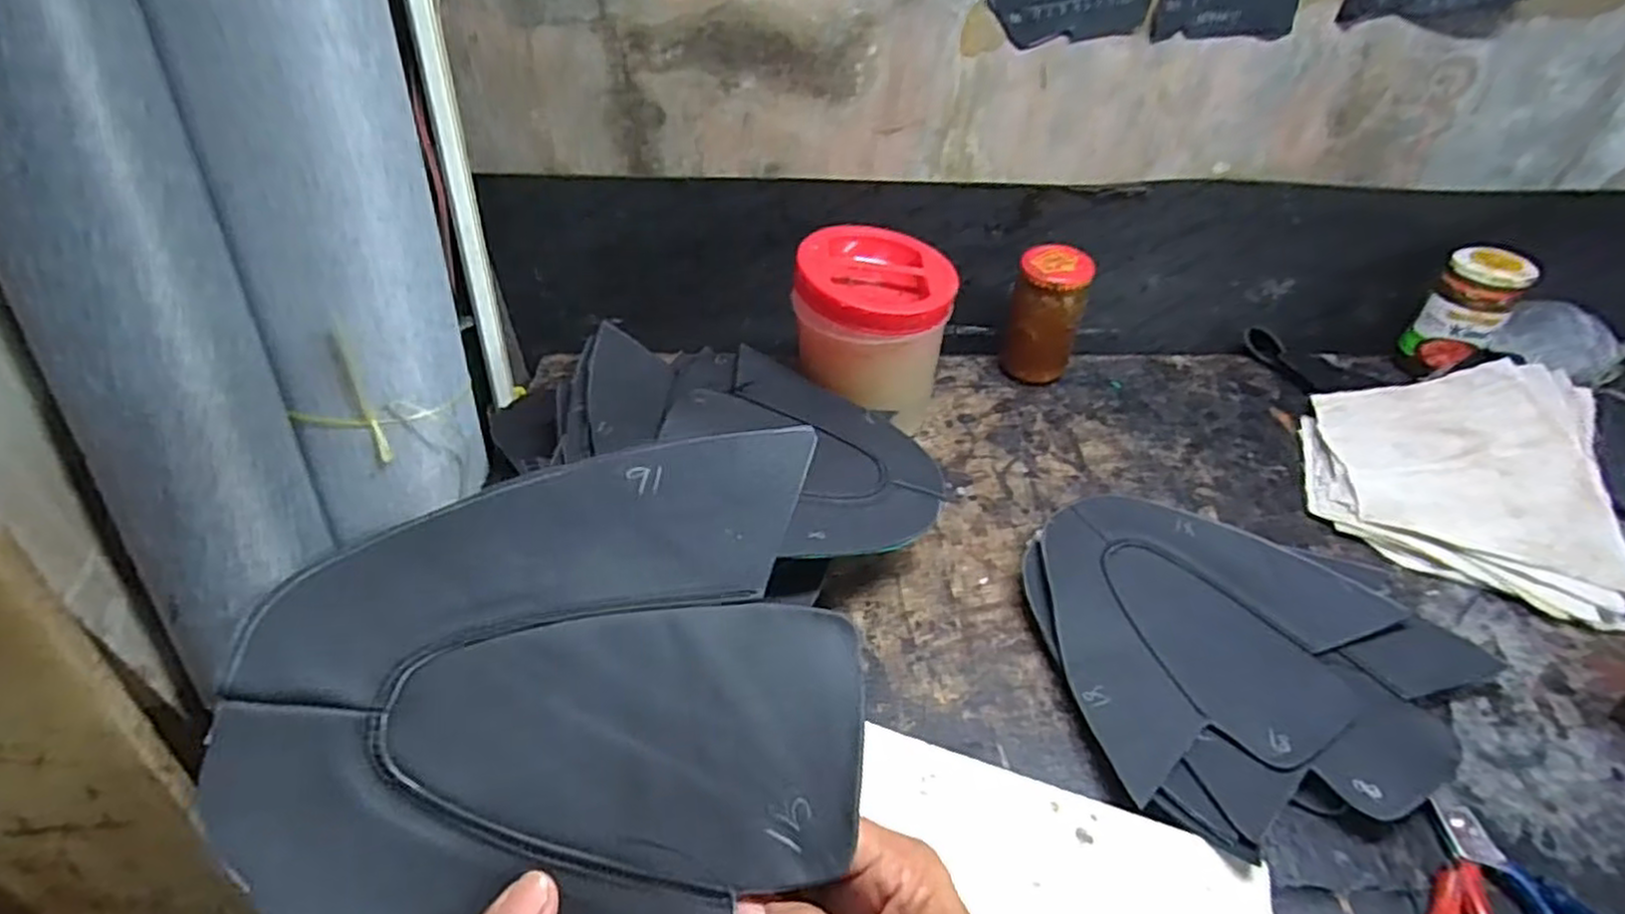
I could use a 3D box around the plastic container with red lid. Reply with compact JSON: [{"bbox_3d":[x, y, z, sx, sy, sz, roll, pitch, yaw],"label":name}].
[{"bbox_3d":[0.047,-0.096,0.593,0.119,0.126,0.124,5,42,5],"label":"plastic container with red lid"}]

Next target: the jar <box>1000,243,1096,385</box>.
[{"bbox_3d":[0.206,-0.124,0.662,0.060,0.112,0.052,20,45,19],"label":"jar"}]

